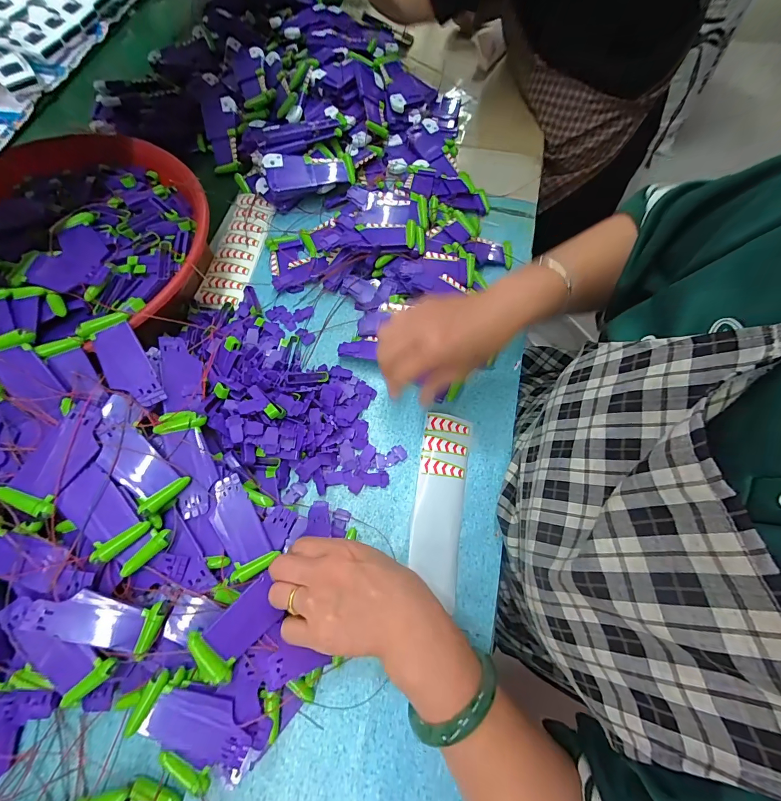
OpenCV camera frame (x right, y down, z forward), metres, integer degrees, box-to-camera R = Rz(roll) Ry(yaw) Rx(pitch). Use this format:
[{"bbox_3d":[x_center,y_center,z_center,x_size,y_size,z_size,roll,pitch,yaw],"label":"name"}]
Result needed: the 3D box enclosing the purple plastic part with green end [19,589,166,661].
[{"bbox_3d":[-0.228,0.171,0.274,0.091,0.011,0.038,17,69,-13],"label":"purple plastic part with green end"}]

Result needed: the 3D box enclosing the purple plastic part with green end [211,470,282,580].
[{"bbox_3d":[-0.139,0.115,0.323,0.037,0.016,0.087,-31,73,-12],"label":"purple plastic part with green end"}]

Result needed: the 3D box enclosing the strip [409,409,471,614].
[{"bbox_3d":[0.052,0.100,0.366,0.052,0.009,0.181,14,67,-3],"label":"strip"}]

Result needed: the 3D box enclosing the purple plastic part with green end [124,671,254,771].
[{"bbox_3d":[-0.148,0.243,0.267,0.088,0.012,0.040,32,71,-6],"label":"purple plastic part with green end"}]

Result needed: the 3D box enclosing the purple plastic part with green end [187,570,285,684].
[{"bbox_3d":[-0.121,0.183,0.286,0.069,0.009,0.041,-33,85,-44],"label":"purple plastic part with green end"}]

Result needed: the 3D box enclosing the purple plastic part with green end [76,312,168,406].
[{"bbox_3d":[-0.243,-0.035,0.324,0.039,0.008,0.087,-32,93,-12],"label":"purple plastic part with green end"}]

